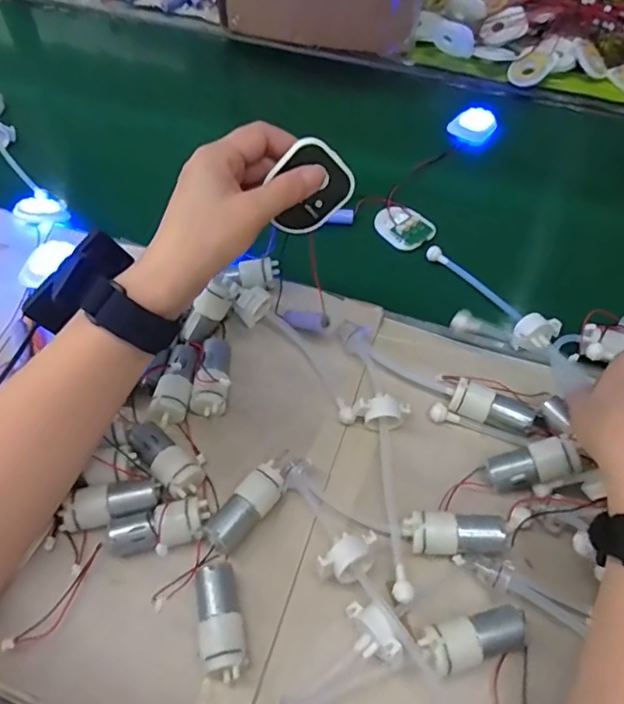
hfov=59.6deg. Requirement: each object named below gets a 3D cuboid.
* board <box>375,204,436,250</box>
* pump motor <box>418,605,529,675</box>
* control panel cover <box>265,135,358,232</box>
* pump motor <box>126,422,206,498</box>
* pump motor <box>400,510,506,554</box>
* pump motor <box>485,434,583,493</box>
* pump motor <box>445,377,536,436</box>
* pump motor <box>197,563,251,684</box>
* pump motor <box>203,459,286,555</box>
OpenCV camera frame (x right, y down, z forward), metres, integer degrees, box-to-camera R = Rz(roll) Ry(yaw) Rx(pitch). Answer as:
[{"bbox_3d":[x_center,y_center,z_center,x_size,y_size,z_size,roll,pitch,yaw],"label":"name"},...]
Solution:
[{"bbox_3d":[0.089,-0.126,0.539,0.046,0.006,0.058,-37,62,-24],"label":"board"},{"bbox_3d":[0.096,0.169,0.322,0.064,0.024,0.025,-13,55,-9],"label":"pump motor"},{"bbox_3d":[-0.003,-0.103,0.349,0.057,0.049,0.007,-46,34,19],"label":"control panel cover"},{"bbox_3d":[-0.104,0.075,0.386,0.025,0.025,0.066,-38,63,-24],"label":"pump motor"},{"bbox_3d":[0.093,0.120,0.354,0.067,0.027,0.023,3,54,2],"label":"pump motor"},{"bbox_3d":[0.151,0.078,0.372,0.060,0.023,0.024,-23,53,18],"label":"pump motor"},{"bbox_3d":[0.131,0.043,0.404,0.063,0.023,0.022,21,57,14],"label":"pump motor"},{"bbox_3d":[-0.054,0.161,0.327,0.024,0.028,0.063,-12,55,-9],"label":"pump motor"},{"bbox_3d":[-0.043,0.106,0.367,0.024,0.025,0.062,33,60,21],"label":"pump motor"}]

